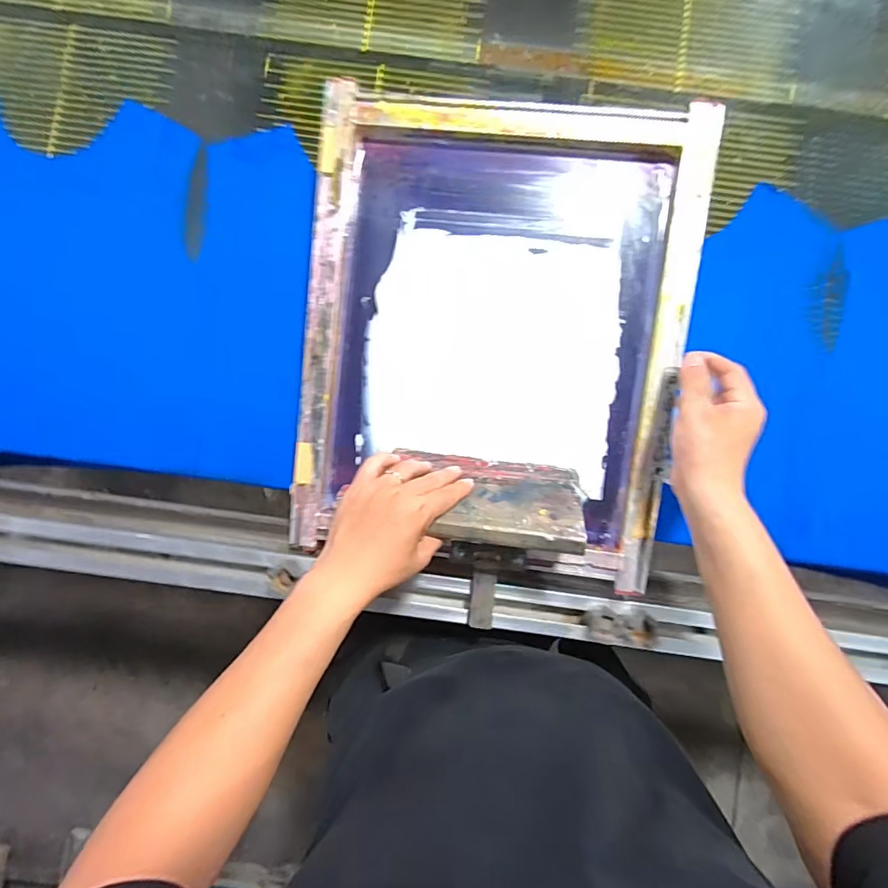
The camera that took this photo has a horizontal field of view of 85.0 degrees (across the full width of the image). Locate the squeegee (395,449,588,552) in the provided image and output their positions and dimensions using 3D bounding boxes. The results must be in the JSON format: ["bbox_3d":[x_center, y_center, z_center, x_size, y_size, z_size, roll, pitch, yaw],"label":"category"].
[{"bbox_3d":[0.045,0.053,0.489,0.184,0.120,0.016,6,122,5],"label":"squeegee"}]

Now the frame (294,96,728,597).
[{"bbox_3d":[0.049,-0.111,0.533,0.395,0.048,0.471,6,96,5],"label":"frame"}]

